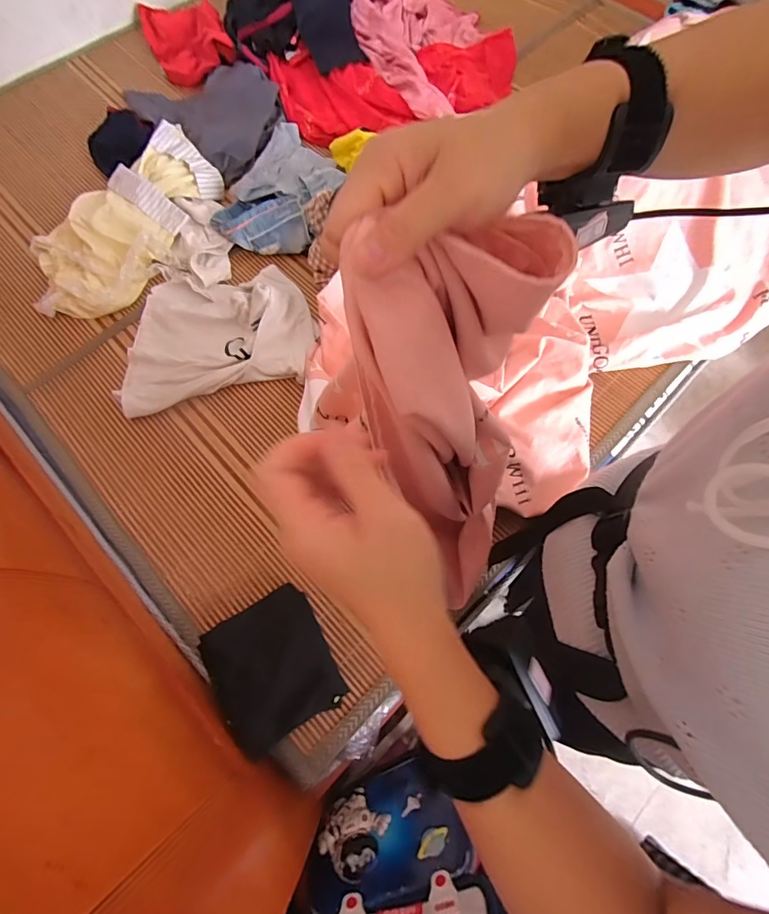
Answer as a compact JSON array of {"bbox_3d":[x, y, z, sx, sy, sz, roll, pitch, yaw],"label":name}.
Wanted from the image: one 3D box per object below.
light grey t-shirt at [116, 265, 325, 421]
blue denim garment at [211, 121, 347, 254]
[{"bbox_3d":[-0.339,-0.258,0.895,0.369,0.052,0.309,-13,69,-4],"label":"light grey t-shirt"},{"bbox_3d":[-0.215,-0.630,1.017,0.234,0.064,0.392,18,69,8],"label":"blue denim garment"}]

